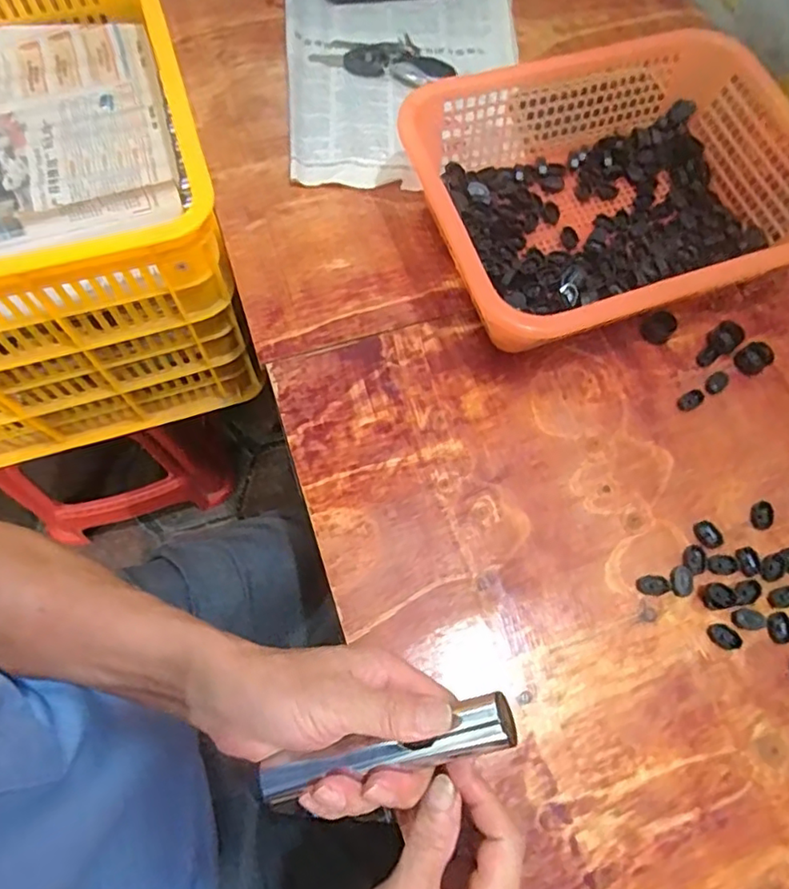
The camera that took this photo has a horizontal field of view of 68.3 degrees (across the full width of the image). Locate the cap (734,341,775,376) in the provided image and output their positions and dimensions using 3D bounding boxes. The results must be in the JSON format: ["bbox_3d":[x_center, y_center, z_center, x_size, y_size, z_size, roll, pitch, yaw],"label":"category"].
[{"bbox_3d":[0.316,-0.075,0.513,0.026,0.021,0.024,1,70,-2],"label":"cap"}]

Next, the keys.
[{"bbox_3d":[-0.011,-0.415,0.628,0.148,0.013,0.058,3,70,-2],"label":"keys"}]

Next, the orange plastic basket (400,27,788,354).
[{"bbox_3d":[0.193,-0.217,0.518,0.320,0.095,0.253,-19,72,-10],"label":"orange plastic basket"}]

